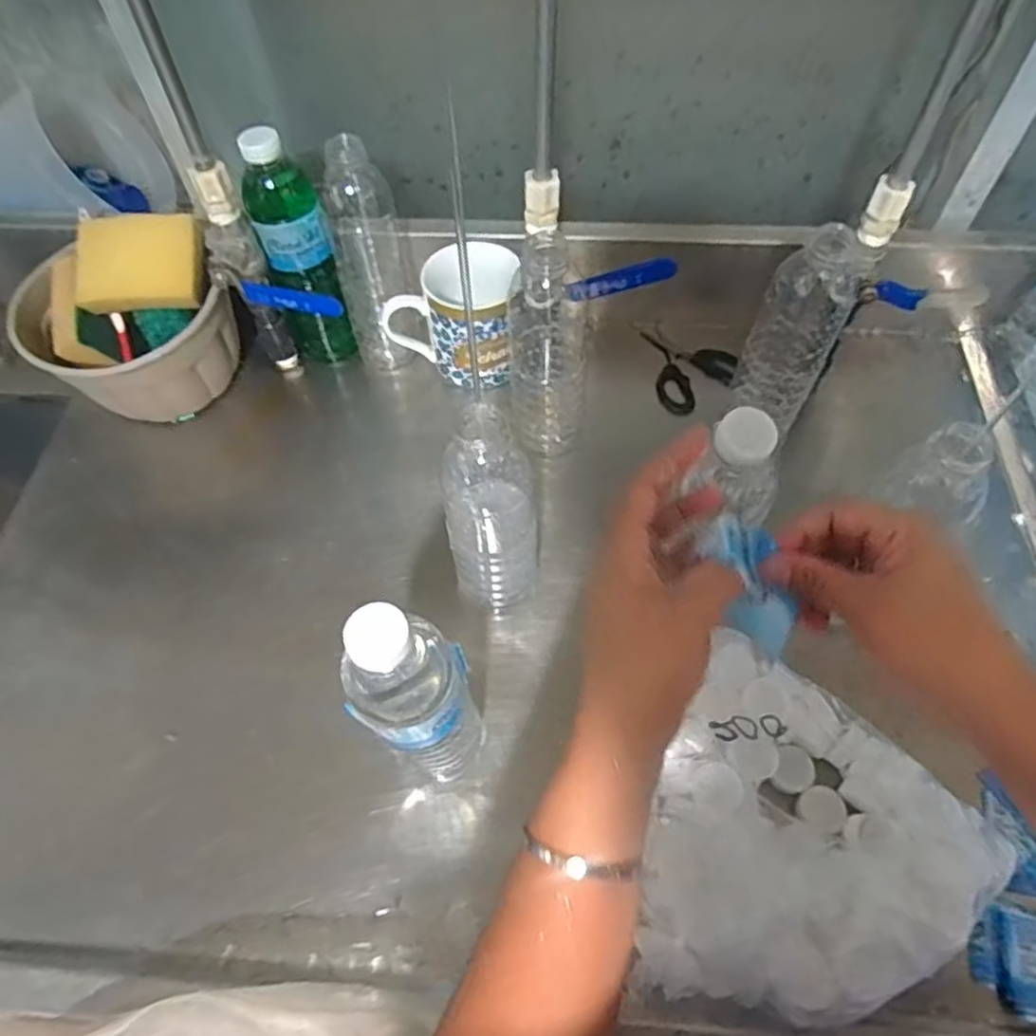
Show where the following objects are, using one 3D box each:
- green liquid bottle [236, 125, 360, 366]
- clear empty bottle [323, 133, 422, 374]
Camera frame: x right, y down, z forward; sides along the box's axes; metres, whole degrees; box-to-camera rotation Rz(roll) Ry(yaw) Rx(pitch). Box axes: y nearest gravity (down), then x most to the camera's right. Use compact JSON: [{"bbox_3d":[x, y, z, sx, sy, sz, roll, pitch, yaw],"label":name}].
[{"bbox_3d":[-0.186,-0.224,0.626,0.064,0.205,0.058,-12,59,-6],"label":"green liquid bottle"},{"bbox_3d":[-0.125,-0.217,0.621,0.061,0.195,0.071,-12,59,-6],"label":"clear empty bottle"}]

